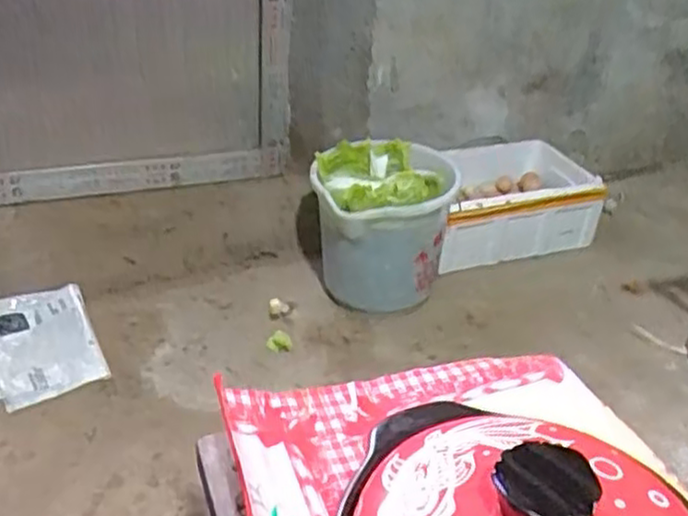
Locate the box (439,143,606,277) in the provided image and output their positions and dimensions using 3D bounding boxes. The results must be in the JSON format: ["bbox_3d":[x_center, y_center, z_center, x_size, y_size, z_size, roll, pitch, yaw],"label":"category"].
[{"bbox_3d":[0.340,-0.116,1.603,0.394,0.170,0.248,-10,33,-21],"label":"box"}]

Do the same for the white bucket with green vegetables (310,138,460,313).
[{"bbox_3d":[0.069,-0.059,1.394,0.256,0.262,0.281,4,32,2],"label":"white bucket with green vegetables"}]

